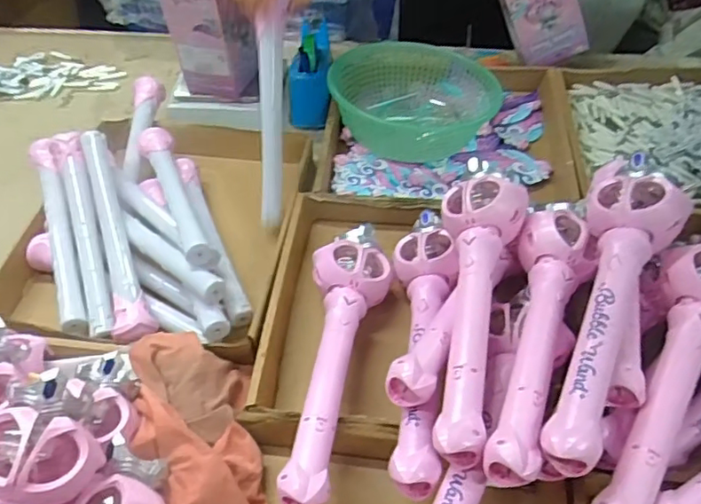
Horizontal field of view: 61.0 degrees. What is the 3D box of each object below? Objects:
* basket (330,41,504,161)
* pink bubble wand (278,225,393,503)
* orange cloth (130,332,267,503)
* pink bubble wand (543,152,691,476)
[{"bbox_3d":[0.105,-0.268,0.990,0.268,0.093,0.243,0,49,3],"label":"basket"},{"bbox_3d":[-0.010,0.106,0.667,0.097,0.057,0.363,1,49,5],"label":"pink bubble wand"},{"bbox_3d":[-0.154,0.218,0.604,0.116,0.078,0.282,-10,49,-5],"label":"orange cloth"},{"bbox_3d":[0.262,0.044,0.596,0.097,0.081,0.359,18,53,18],"label":"pink bubble wand"}]

